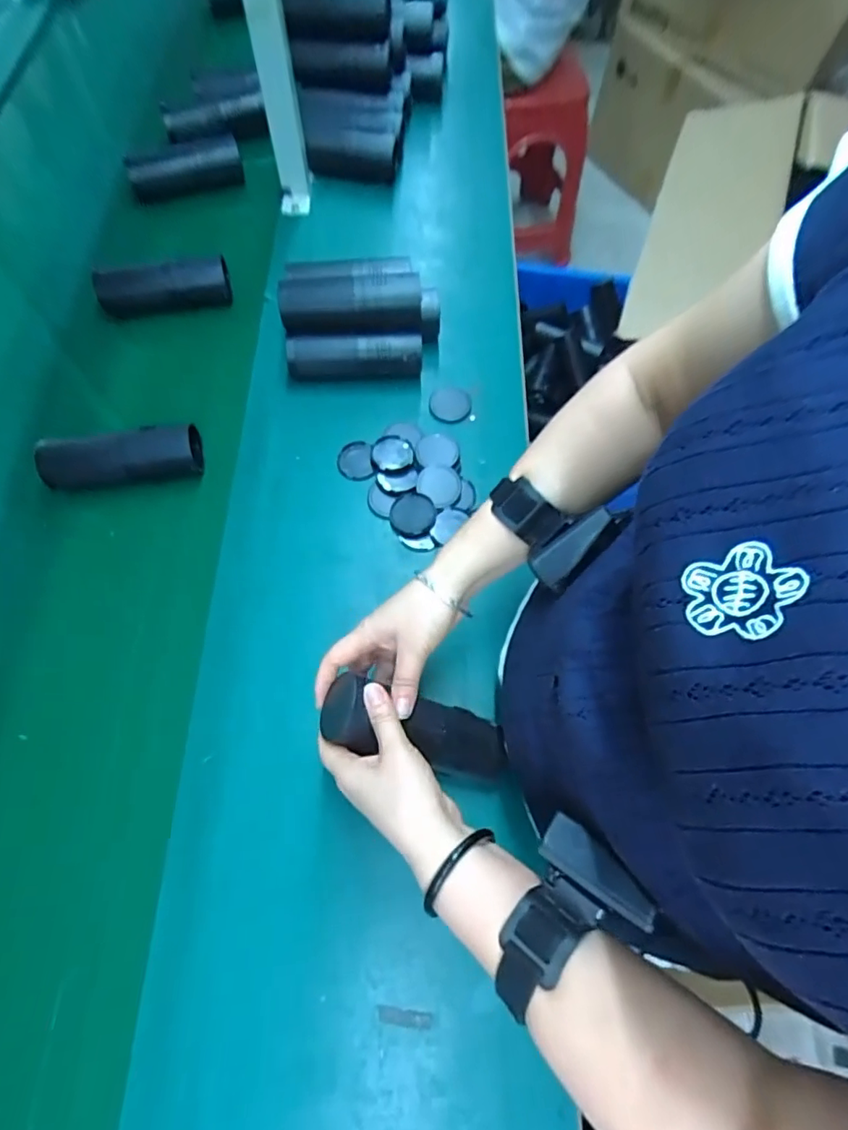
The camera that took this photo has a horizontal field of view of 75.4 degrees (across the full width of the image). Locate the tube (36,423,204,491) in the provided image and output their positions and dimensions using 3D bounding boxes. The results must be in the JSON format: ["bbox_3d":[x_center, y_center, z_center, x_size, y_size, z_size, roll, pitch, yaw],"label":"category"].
[{"bbox_3d":[-0.337,-0.118,0.611,0.170,0.048,0.054,-8,67,-6],"label":"tube"}]

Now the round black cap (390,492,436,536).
[{"bbox_3d":[-0.013,-0.057,0.606,0.048,0.006,0.049,1,67,-2],"label":"round black cap"}]

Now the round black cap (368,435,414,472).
[{"bbox_3d":[-0.038,-0.129,0.639,0.047,0.007,0.050,1,67,-2],"label":"round black cap"}]

